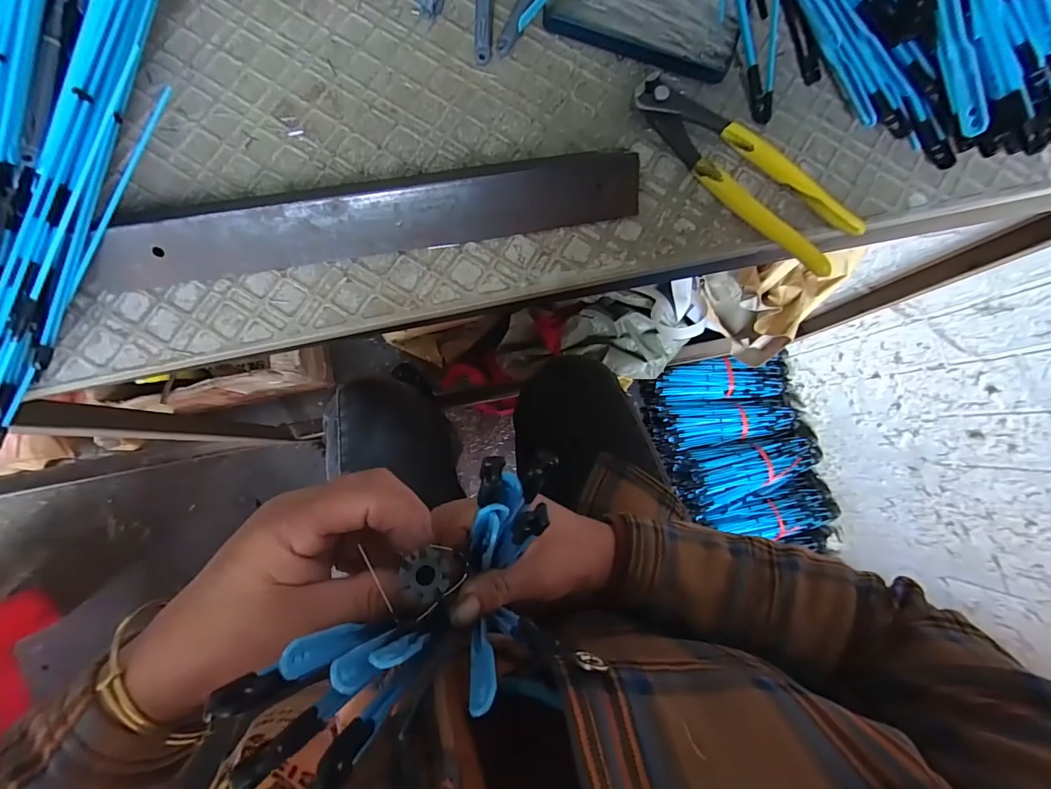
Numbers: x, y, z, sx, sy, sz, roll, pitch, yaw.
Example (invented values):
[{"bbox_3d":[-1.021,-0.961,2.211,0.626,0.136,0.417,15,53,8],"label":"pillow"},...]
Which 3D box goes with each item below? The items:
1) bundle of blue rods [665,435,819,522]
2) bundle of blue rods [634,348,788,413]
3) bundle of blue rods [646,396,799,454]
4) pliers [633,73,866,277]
[{"bbox_3d":[0.483,0.157,0.967,0.325,0.083,0.144,-11,84,-5],"label":"bundle of blue rods"},{"bbox_3d":[0.440,-0.030,1.011,0.338,0.080,0.098,-8,84,-5],"label":"bundle of blue rods"},{"bbox_3d":[0.451,0.056,0.994,0.325,0.090,0.095,-9,84,-5],"label":"bundle of blue rods"},{"bbox_3d":[0.139,-0.144,0.287,0.163,0.018,0.046,42,82,2],"label":"pliers"}]

